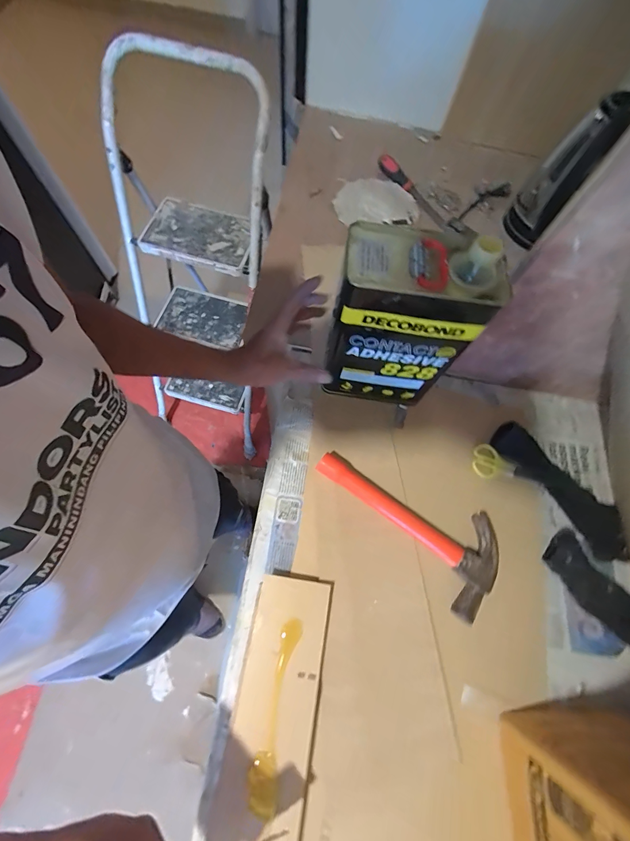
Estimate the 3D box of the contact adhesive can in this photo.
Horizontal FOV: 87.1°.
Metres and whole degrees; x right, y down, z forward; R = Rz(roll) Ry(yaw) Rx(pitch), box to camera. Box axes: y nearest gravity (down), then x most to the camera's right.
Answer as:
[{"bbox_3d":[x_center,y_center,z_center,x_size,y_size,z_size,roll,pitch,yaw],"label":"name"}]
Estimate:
[{"bbox_3d":[0.101,-0.112,0.432,0.165,0.257,0.085,8,68,1],"label":"contact adhesive can"}]

